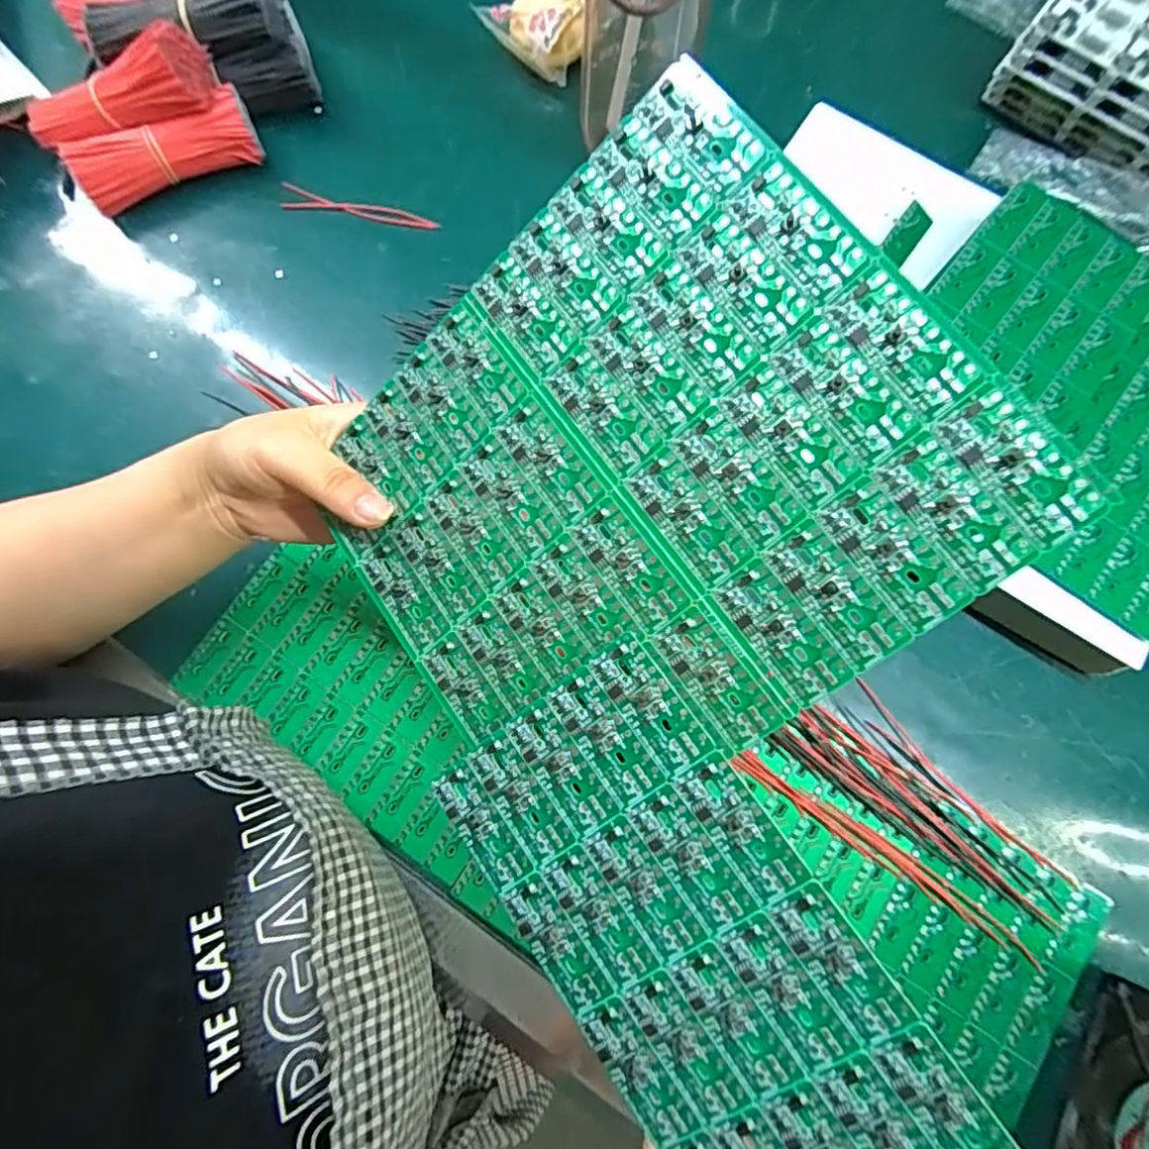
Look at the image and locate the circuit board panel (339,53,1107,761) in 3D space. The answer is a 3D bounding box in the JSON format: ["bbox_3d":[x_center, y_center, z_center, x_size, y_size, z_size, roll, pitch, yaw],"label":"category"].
[{"bbox_3d":[0.013,-0.028,0.214,0.209,0.004,0.185,-39,79,17],"label":"circuit board panel"}]

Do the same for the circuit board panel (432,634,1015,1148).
[{"bbox_3d":[0.037,0.124,0.202,0.097,0.004,0.185,-39,78,14],"label":"circuit board panel"}]

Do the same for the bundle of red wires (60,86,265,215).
[{"bbox_3d":[-0.276,-0.286,0.417,0.119,0.041,0.031,-29,79,-5],"label":"bundle of red wires"}]

